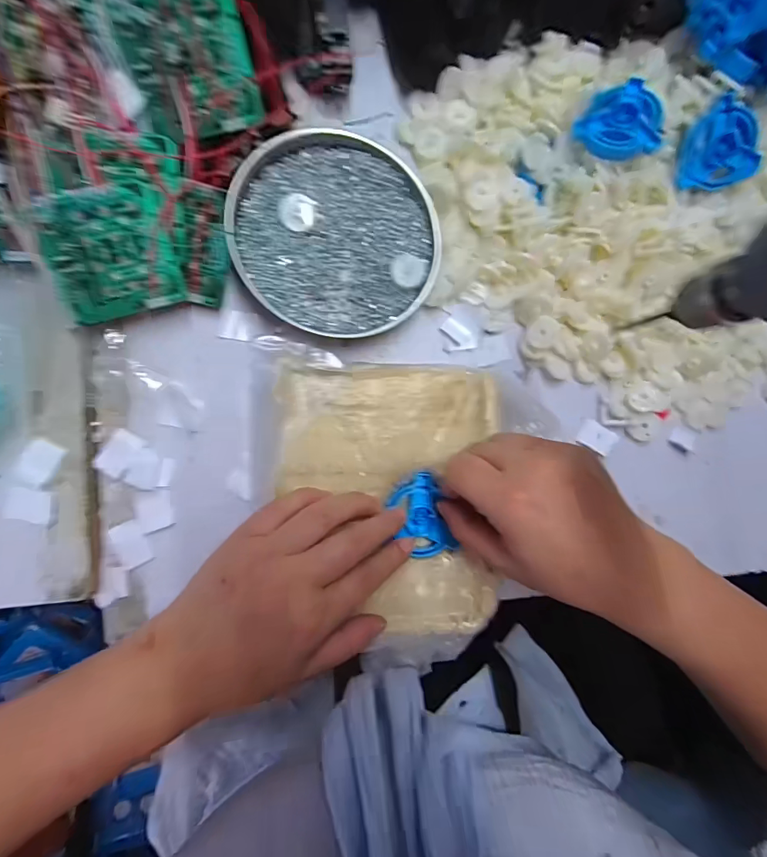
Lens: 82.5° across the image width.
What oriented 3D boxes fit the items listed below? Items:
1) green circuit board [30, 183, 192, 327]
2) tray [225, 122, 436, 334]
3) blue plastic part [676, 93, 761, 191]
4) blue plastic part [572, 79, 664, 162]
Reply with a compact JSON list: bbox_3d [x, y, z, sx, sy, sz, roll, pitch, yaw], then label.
[{"bbox_3d":[-0.167,-0.107,0.269,0.068,0.010,0.071,-19,106,-10],"label":"green circuit board"},{"bbox_3d":[-0.031,-0.132,0.296,0.133,0.024,0.132,0,89,-8],"label":"tray"},{"bbox_3d":[0.229,-0.191,0.299,0.044,0.031,0.048,-13,91,-8],"label":"blue plastic part"},{"bbox_3d":[0.162,-0.204,0.296,0.054,0.025,0.051,0,89,-8],"label":"blue plastic part"}]

